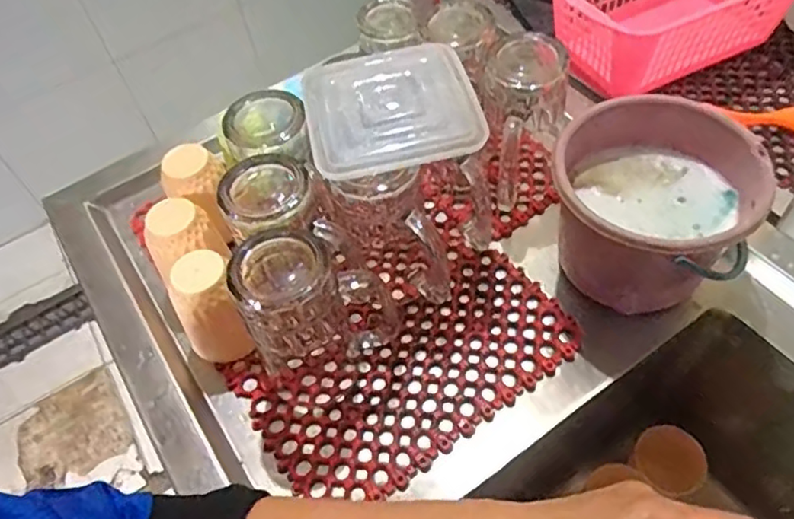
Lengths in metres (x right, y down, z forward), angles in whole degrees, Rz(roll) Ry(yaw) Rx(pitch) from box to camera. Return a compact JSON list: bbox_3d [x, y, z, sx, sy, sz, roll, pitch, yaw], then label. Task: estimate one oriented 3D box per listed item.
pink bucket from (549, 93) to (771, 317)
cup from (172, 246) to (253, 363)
[{"bbox_3d":[0.225,-0.039,0.565,0.158,0.147,0.172,-2,51,3],"label":"pink bucket"},{"bbox_3d":[-0.169,0.047,0.563,0.048,0.107,0.054,-15,53,-4],"label":"cup"}]

